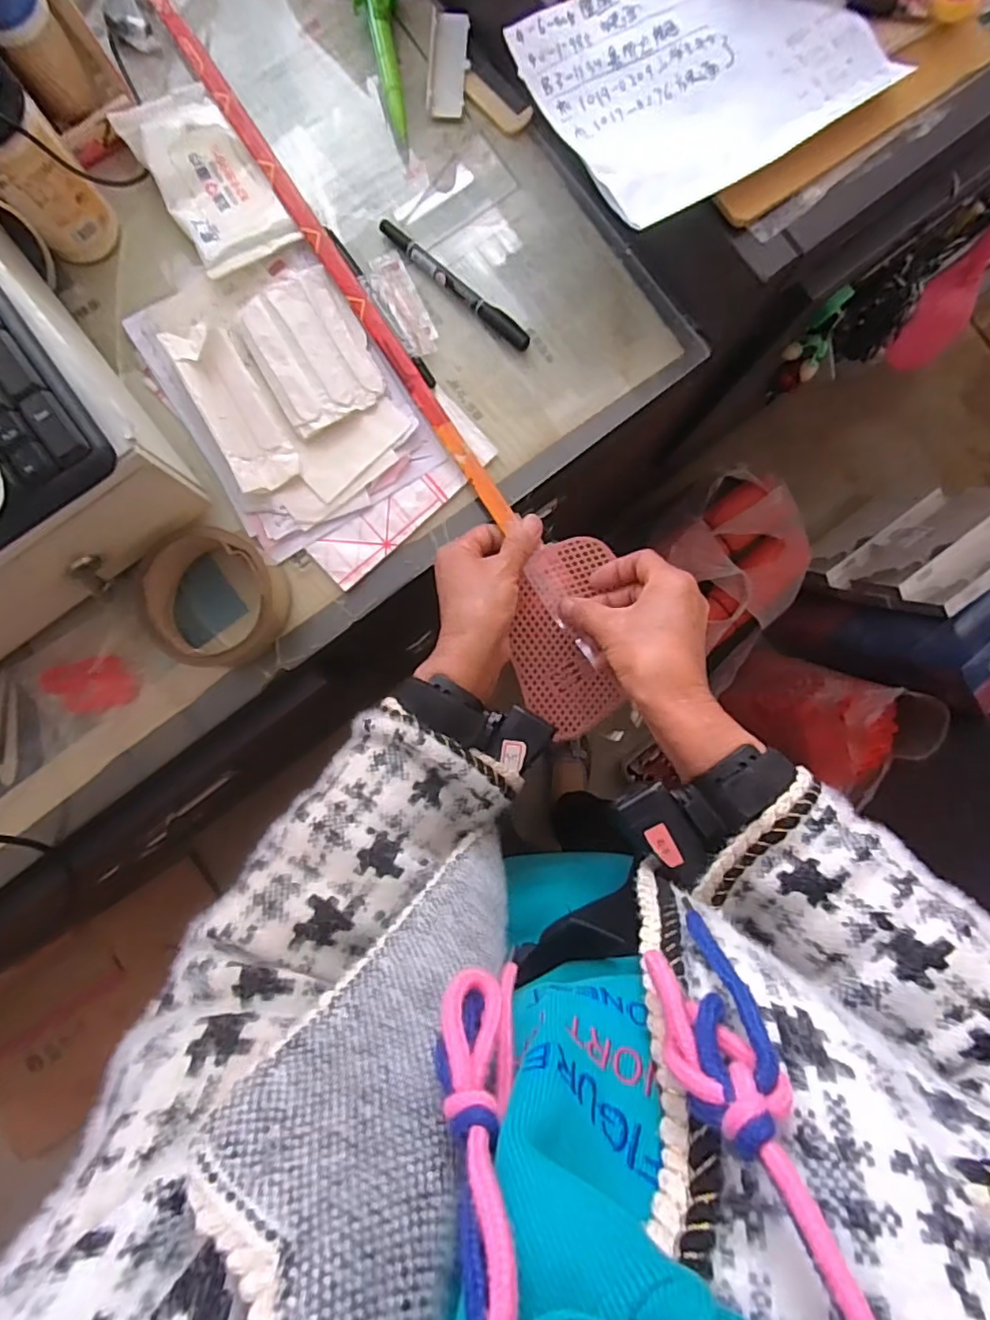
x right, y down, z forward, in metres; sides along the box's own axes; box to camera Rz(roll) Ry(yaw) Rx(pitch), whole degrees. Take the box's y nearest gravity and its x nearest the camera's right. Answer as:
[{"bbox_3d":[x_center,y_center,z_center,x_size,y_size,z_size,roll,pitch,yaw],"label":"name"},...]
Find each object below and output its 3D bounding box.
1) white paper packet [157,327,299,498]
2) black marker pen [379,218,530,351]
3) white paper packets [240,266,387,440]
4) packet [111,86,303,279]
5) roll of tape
[{"bbox_3d":[-0.182,-0.178,0.414,0.043,0.017,0.120,-29,90,-6],"label":"white paper packet"},{"bbox_3d":[-0.029,-0.279,0.440,0.139,0.013,0.014,39,85,-3],"label":"black marker pen"},{"bbox_3d":[-0.131,-0.223,0.426,0.076,0.008,0.107,-28,90,-6],"label":"white paper packets"},{"bbox_3d":[-0.204,-0.343,0.425,0.071,0.015,0.126,-33,91,-6],"label":"packet"},{"bbox_3d":[-0.195,-0.042,0.407,0.093,0.044,0.087,0,88,-5],"label":"roll of tape"}]

